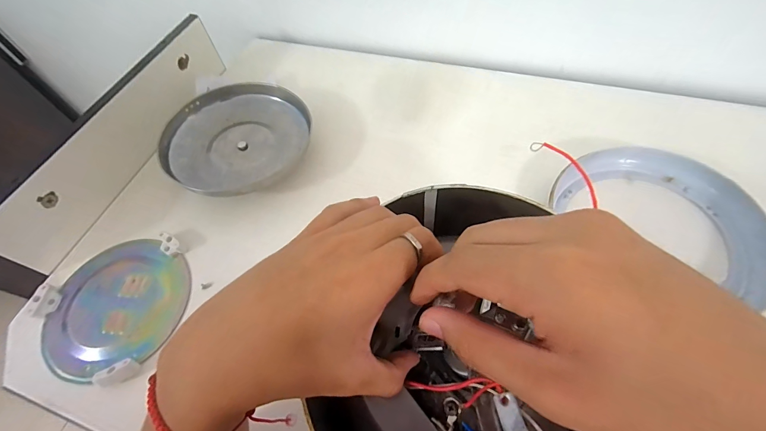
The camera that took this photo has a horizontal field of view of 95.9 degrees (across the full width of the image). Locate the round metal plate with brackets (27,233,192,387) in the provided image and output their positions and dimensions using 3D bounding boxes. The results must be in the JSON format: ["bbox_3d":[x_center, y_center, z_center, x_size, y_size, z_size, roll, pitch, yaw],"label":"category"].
[{"bbox_3d":[-0.299,0.099,0.384,0.161,0.020,0.156,-4,57,2],"label":"round metal plate with brackets"}]

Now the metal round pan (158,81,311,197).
[{"bbox_3d":[-0.193,-0.102,0.460,0.182,0.038,0.173,-2,58,3],"label":"metal round pan"}]

